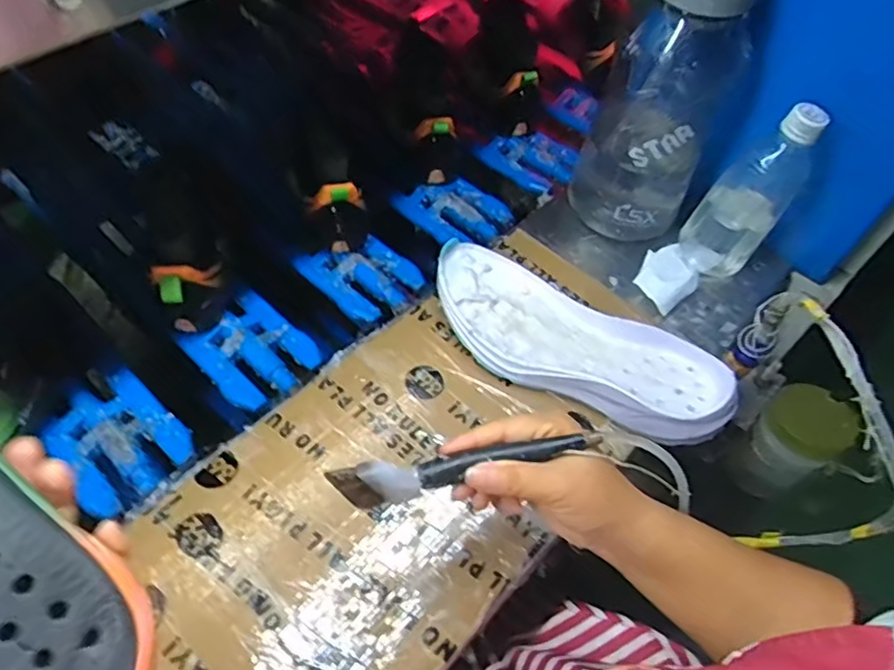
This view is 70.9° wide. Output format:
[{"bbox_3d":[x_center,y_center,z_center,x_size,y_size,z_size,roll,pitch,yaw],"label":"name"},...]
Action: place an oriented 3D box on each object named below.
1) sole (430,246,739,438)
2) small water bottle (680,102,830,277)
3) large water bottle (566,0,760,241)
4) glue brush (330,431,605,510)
[{"bbox_3d":[0.111,0.007,0.549,0.263,0.050,0.099,25,56,16],"label":"sole"},{"bbox_3d":[0.286,-0.137,0.597,0.072,0.173,0.061,30,57,19],"label":"small water bottle"},{"bbox_3d":[0.203,-0.228,0.582,0.123,0.299,0.102,17,54,10],"label":"large water bottle"},{"bbox_3d":[0.005,0.077,0.371,0.143,0.029,0.016,-13,54,-3],"label":"glue brush"}]

